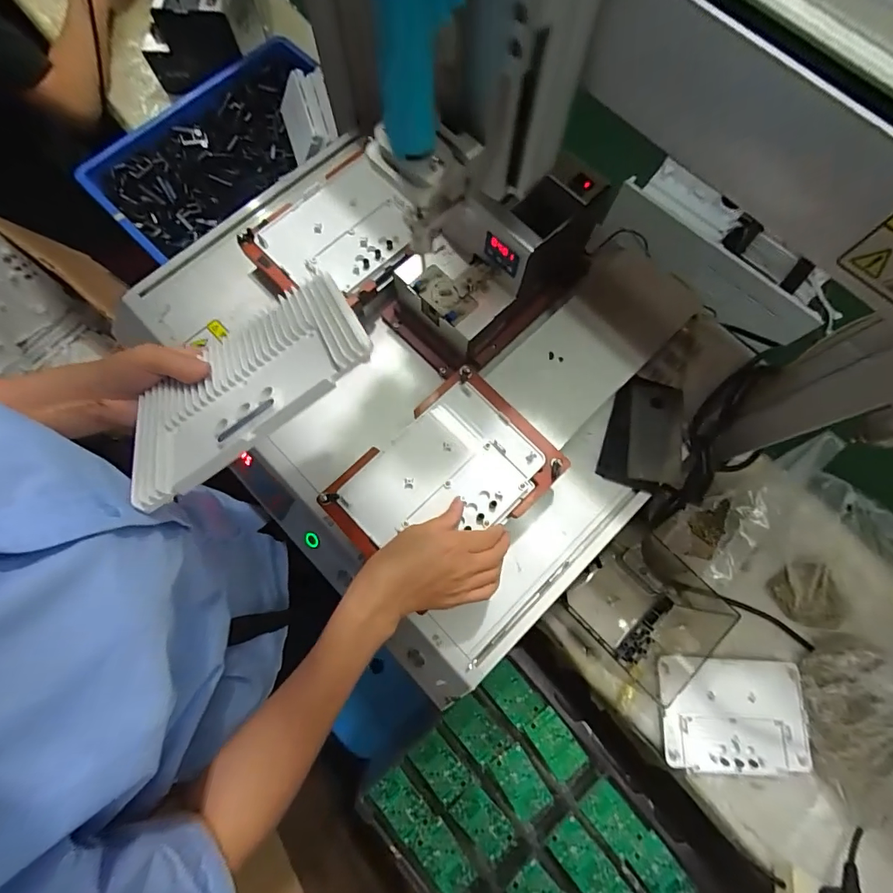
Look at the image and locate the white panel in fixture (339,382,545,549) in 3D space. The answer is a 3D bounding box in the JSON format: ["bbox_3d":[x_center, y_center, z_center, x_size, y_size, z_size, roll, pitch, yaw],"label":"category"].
[{"bbox_3d":[-0.001,0.036,0.464,0.137,0.009,0.182,44,79,10],"label":"white panel in fixture"}]

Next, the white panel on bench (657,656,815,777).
[{"bbox_3d":[0.379,0.357,0.594,0.189,0.017,0.136,2,75,0],"label":"white panel on bench"}]

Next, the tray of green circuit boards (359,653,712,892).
[{"bbox_3d":[0.149,0.637,0.710,0.340,0.038,0.491,-41,79,-10],"label":"tray of green circuit boards"}]

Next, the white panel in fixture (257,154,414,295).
[{"bbox_3d":[-0.125,-0.258,0.540,0.161,0.020,0.134,-42,85,-4],"label":"white panel in fixture"}]

